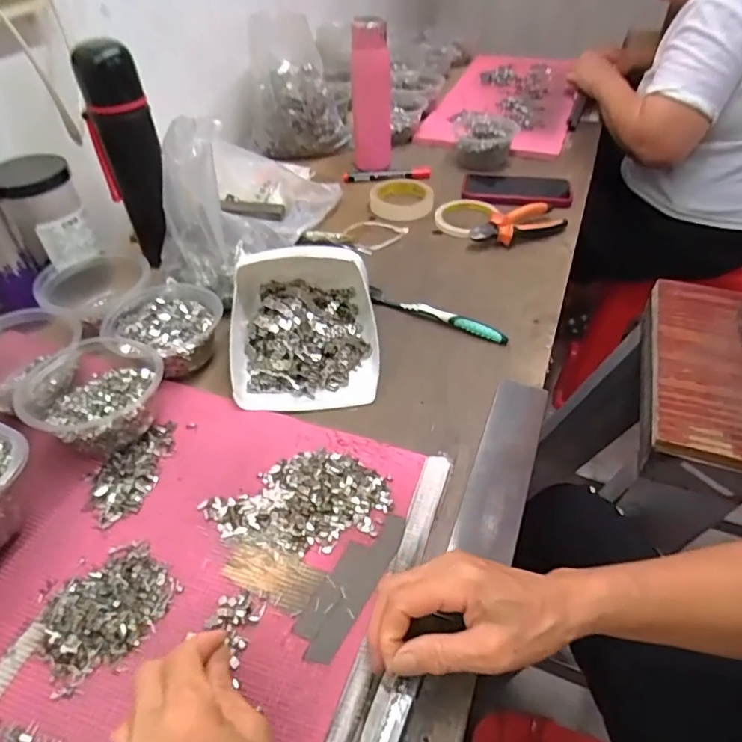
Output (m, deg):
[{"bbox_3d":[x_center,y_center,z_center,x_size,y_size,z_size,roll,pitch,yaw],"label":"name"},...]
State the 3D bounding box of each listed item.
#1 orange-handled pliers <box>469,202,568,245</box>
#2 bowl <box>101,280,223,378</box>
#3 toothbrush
[{"bbox_3d":[0.205,-0.207,0.737,0.138,0.027,0.055,-18,47,-16],"label":"orange-handled pliers"},{"bbox_3d":[-0.218,-0.049,0.571,0.116,0.046,0.097,20,49,21],"label":"bowl"},{"bbox_3d":[0.074,-0.067,0.614,0.174,0.013,0.016,21,49,22],"label":"toothbrush"}]

